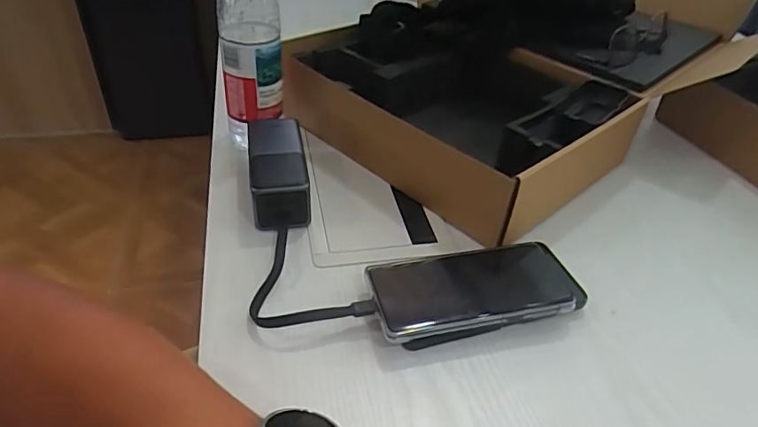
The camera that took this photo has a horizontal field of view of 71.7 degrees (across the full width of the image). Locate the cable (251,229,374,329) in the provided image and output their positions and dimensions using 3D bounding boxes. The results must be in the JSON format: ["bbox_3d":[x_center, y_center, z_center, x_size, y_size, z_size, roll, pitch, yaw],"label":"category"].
[{"bbox_3d":[-0.062,0.047,0.443,0.093,0.022,0.120,-5,40,-13],"label":"cable"}]

